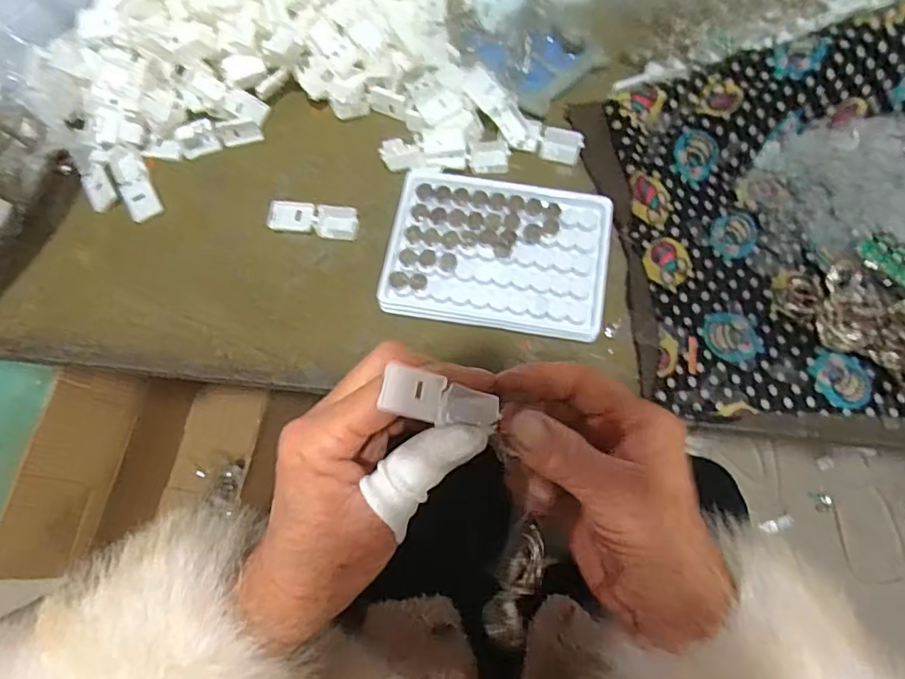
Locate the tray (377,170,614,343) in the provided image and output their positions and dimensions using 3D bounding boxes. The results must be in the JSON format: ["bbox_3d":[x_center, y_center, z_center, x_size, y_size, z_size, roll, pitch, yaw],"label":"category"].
[{"bbox_3d":[0.028,-0.053,0.349,0.131,0.016,0.096,9,74,3],"label":"tray"}]

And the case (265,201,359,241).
[{"bbox_3d":[-0.090,-0.077,0.365,0.057,0.008,0.020,6,74,2],"label":"case"}]

